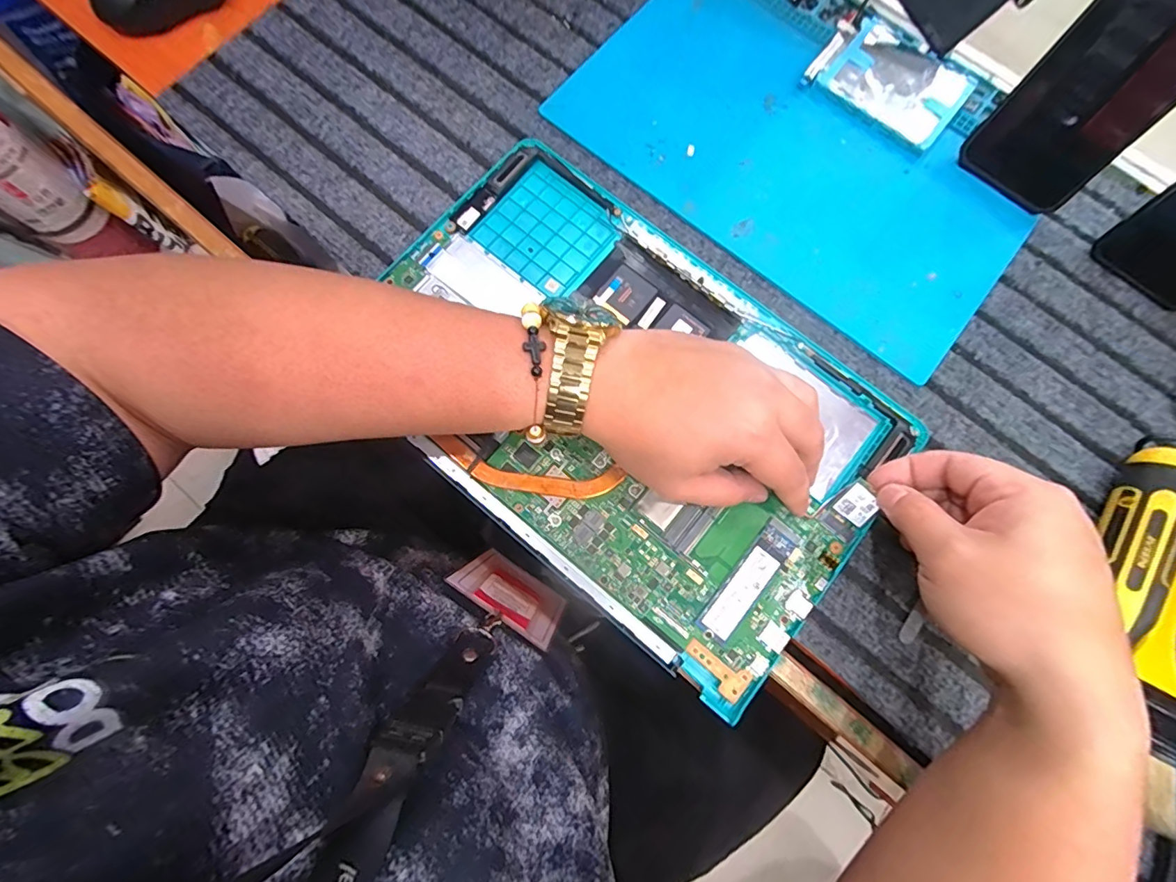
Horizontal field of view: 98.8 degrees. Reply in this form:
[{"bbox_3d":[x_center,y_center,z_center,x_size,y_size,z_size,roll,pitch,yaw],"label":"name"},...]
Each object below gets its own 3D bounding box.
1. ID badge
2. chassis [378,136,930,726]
[{"bbox_3d":[-0.064,0.132,0.439,0.092,0.126,0.004,34,92,6],"label":"ID badge"},{"bbox_3d":[0.023,-0.031,0.339,0.358,0.011,0.227,40,80,7],"label":"chassis"}]

